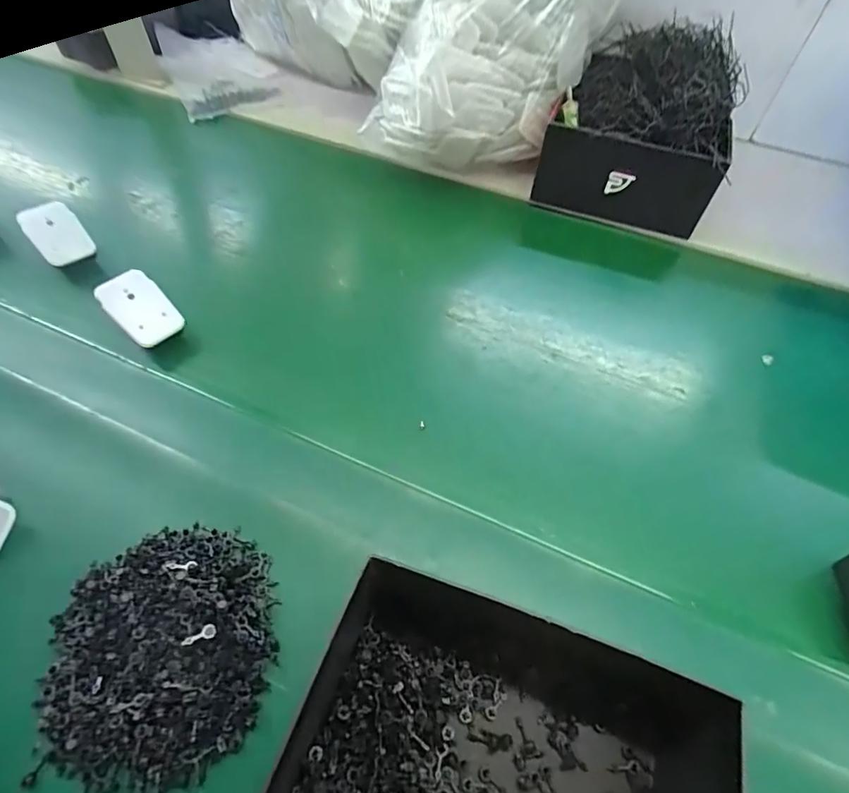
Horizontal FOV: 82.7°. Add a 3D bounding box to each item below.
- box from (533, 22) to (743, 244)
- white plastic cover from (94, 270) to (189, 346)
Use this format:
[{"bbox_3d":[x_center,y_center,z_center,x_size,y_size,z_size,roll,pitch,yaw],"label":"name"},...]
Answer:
[{"bbox_3d":[0.234,-0.298,0.534,0.184,0.146,0.152,17,56,10],"label":"box"},{"bbox_3d":[-0.239,-0.075,0.409,0.043,0.010,0.064,-44,94,-22],"label":"white plastic cover"}]

